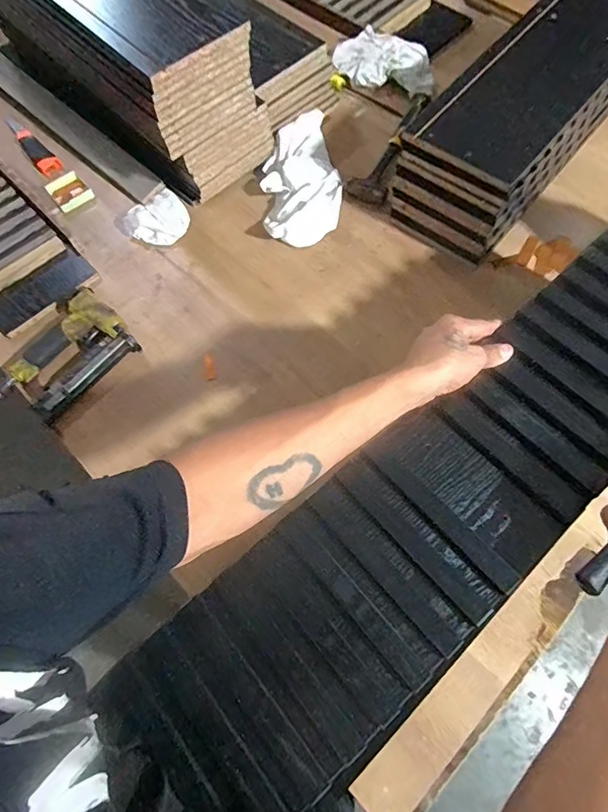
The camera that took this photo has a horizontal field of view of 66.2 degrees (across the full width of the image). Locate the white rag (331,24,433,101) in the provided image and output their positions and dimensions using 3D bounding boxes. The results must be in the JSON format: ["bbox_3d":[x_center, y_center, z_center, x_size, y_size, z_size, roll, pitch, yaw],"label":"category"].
[{"bbox_3d":[0.164,-0.687,0.945,0.221,0.050,0.118,40,75,17],"label":"white rag"}]

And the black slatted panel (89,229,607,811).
[{"bbox_3d":[0.164,0.064,0.444,0.716,0.029,0.174,-39,71,-13],"label":"black slatted panel"}]

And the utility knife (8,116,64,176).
[{"bbox_3d":[-0.538,-0.518,0.923,0.042,0.026,0.157,-39,71,-12],"label":"utility knife"}]

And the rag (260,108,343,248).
[{"bbox_3d":[-0.010,-0.432,0.853,0.133,0.037,0.300,-7,67,0],"label":"rag"}]

